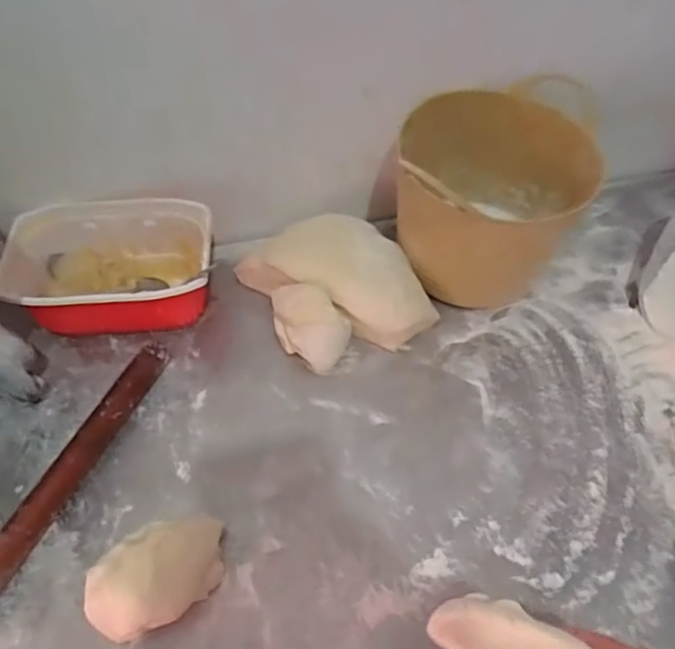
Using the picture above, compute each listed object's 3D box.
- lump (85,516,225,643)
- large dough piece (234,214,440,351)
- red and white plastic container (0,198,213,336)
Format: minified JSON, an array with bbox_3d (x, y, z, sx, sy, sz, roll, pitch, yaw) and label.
[{"bbox_3d":[-0.140,0.197,0.468,0.114,0.046,0.067,-36,62,-24],"label":"lump"},{"bbox_3d":[0.008,-0.062,0.651,0.216,0.076,0.129,32,60,20],"label":"large dough piece"},{"bbox_3d":[-0.237,-0.056,0.631,0.214,0.081,0.146,-8,55,-7],"label":"red and white plastic container"}]

